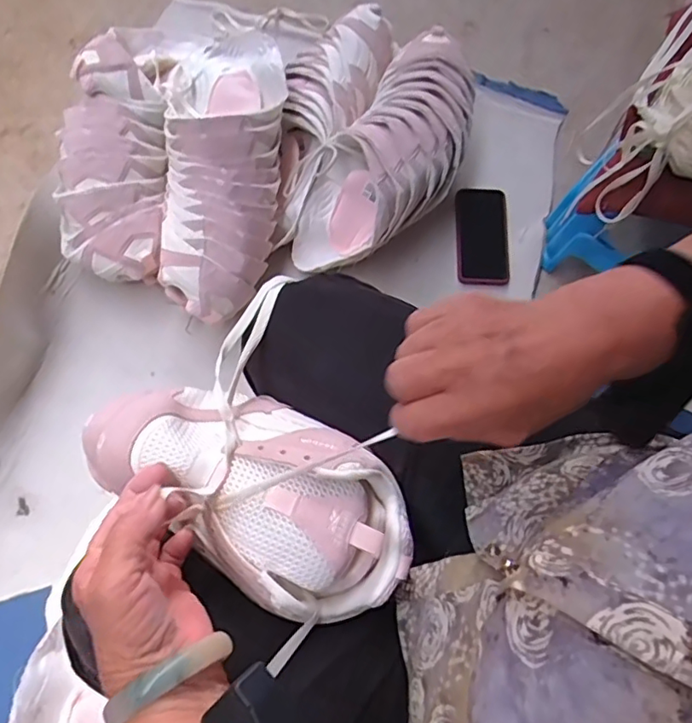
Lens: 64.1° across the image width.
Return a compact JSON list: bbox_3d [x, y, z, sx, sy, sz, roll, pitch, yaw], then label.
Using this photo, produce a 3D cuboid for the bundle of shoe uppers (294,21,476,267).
[{"bbox_3d":[0.069,-0.309,0.821,0.174,0.121,0.398,34,88,8],"label":"bundle of shoe uppers"}]

